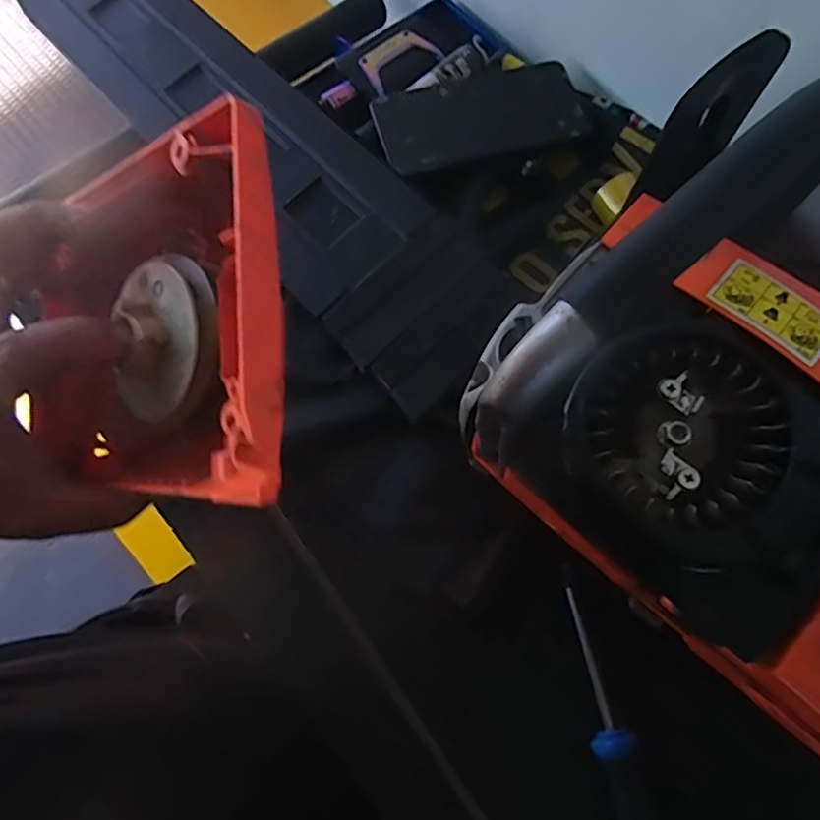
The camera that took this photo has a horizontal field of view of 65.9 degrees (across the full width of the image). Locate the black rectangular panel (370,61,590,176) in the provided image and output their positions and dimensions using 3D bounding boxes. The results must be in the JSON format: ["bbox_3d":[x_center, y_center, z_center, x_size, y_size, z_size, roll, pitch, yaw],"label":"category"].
[{"bbox_3d":[0.058,-0.235,0.506,0.164,0.013,0.080,-19,74,-8],"label":"black rectangular panel"}]

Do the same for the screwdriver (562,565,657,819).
[{"bbox_3d":[0.122,0.198,0.374,0.026,0.027,0.202,-8,73,-5],"label":"screwdriver"}]

